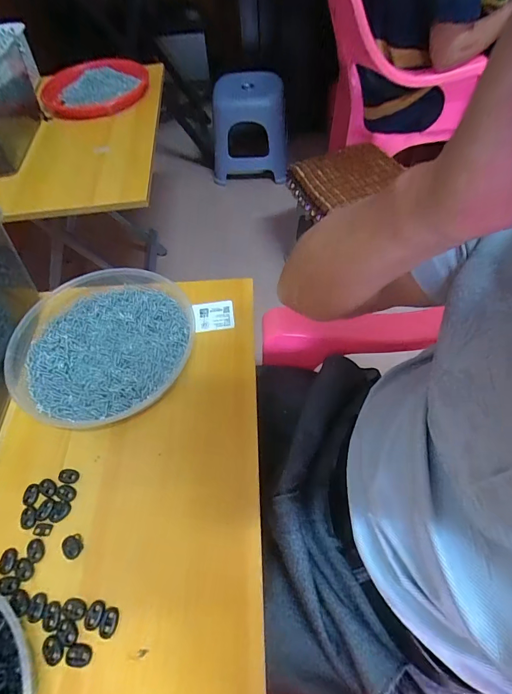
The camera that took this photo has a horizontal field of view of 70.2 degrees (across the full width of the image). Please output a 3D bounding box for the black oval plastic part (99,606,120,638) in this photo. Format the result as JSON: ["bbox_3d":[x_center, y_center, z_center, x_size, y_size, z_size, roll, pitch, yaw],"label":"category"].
[{"bbox_3d":[-0.130,0.244,0.323,0.015,0.004,0.022,5,57,6],"label":"black oval plastic part"}]

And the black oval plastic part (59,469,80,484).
[{"bbox_3d":[-0.204,0.139,0.394,0.021,0.004,0.015,8,58,8],"label":"black oval plastic part"}]

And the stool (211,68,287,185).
[{"bbox_3d":[-0.028,-0.835,1.395,0.285,0.300,0.223,-1,57,2],"label":"stool"}]

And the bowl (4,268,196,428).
[{"bbox_3d":[-0.199,-0.002,0.468,0.221,0.039,0.219,-1,57,2],"label":"bowl"}]

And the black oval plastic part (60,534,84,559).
[{"bbox_3d":[-0.181,0.196,0.358,0.018,0.004,0.022,-27,60,-14],"label":"black oval plastic part"}]

